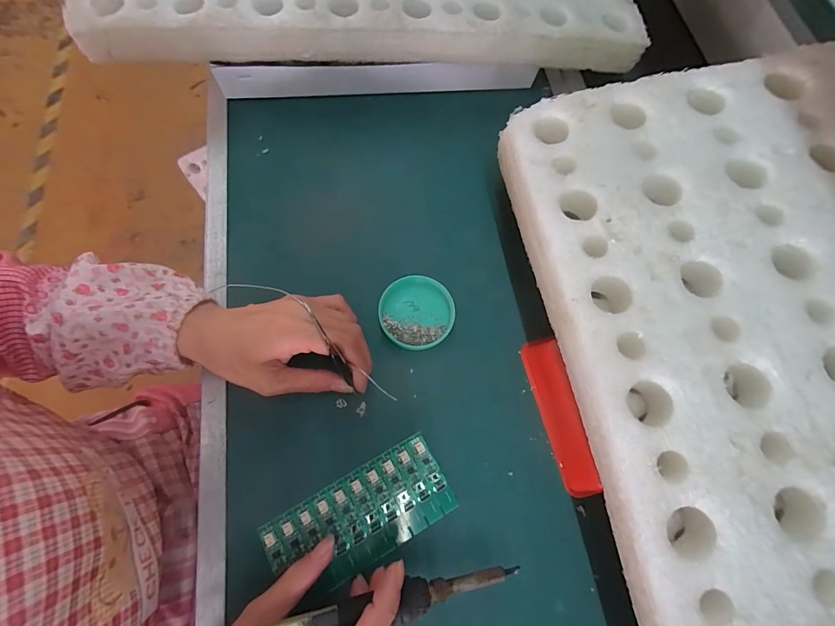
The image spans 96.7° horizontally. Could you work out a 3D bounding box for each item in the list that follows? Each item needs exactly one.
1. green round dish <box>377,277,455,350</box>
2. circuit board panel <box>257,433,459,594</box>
[{"bbox_3d":[0.000,0.000,0.333,0.064,0.013,0.065,1,71,-3],"label":"green round dish"},{"bbox_3d":[-0.042,0.154,0.280,0.134,0.005,0.062,-27,76,-13],"label":"circuit board panel"}]

